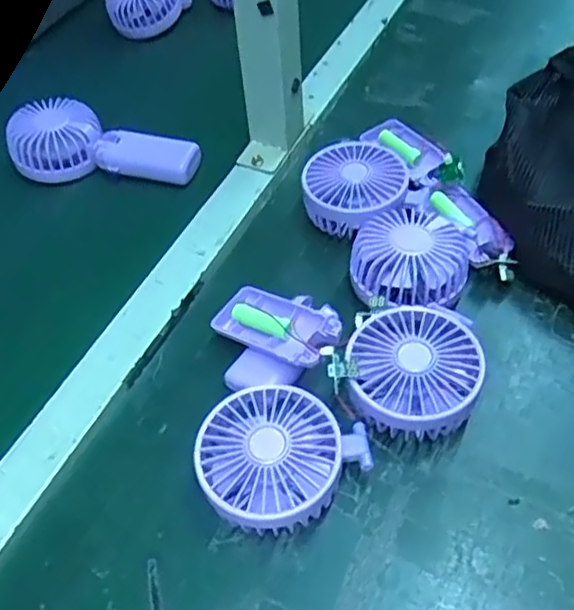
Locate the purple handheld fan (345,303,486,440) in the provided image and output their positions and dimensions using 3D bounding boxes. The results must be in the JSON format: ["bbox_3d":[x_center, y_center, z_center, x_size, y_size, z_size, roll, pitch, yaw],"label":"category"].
[{"bbox_3d":[0.083,0.045,0.421,0.081,0.045,0.089,-3,51,4],"label":"purple handheld fan"}]

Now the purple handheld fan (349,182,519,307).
[{"bbox_3d":[0.118,-0.047,0.490,0.104,0.044,0.148,27,59,24],"label":"purple handheld fan"}]

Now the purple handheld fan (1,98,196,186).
[{"bbox_3d":[-0.171,-0.154,0.598,0.175,0.042,0.077,7,53,11],"label":"purple handheld fan"}]

